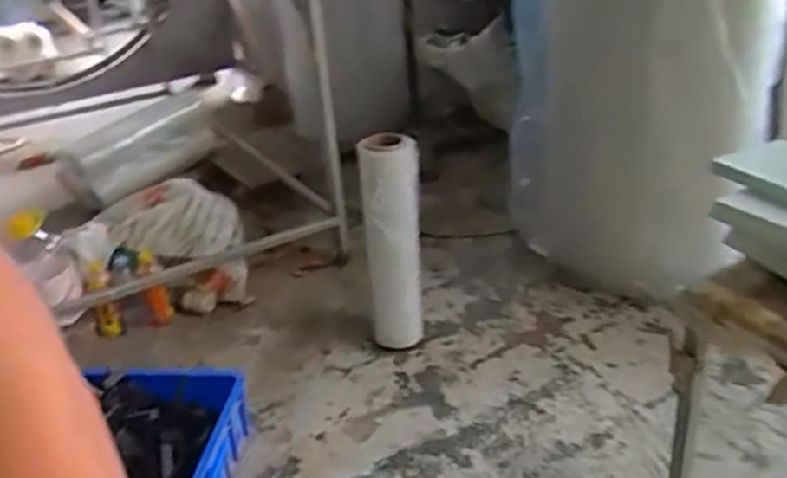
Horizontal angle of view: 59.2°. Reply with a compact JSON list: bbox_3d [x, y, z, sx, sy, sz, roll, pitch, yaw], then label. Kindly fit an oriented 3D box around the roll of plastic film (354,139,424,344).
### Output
[{"bbox_3d":[0.000,0.032,1.608,0.126,0.538,0.103,-4,28,1],"label":"roll of plastic film"}]

